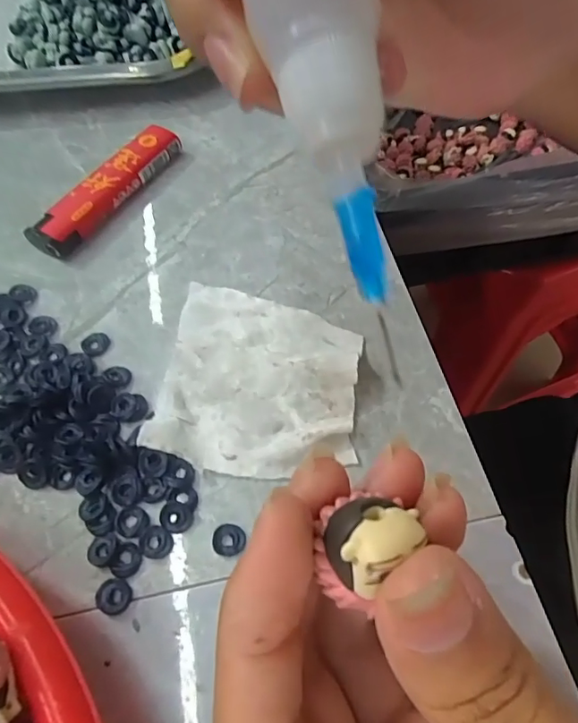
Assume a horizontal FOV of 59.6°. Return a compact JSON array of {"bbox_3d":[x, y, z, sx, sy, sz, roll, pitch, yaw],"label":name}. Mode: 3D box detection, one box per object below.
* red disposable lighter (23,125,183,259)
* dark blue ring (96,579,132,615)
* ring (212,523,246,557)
[{"bbox_3d":[-0.075,-0.072,0.213,0.020,0.013,0.076,30,65,17],"label":"red disposable lighter"},{"bbox_3d":[-0.048,0.064,0.138,0.010,0.004,0.009,-3,59,-2],"label":"dark blue ring"},{"bbox_3d":[-0.018,0.051,0.146,0.009,0.004,0.009,0,59,0],"label":"ring"}]

